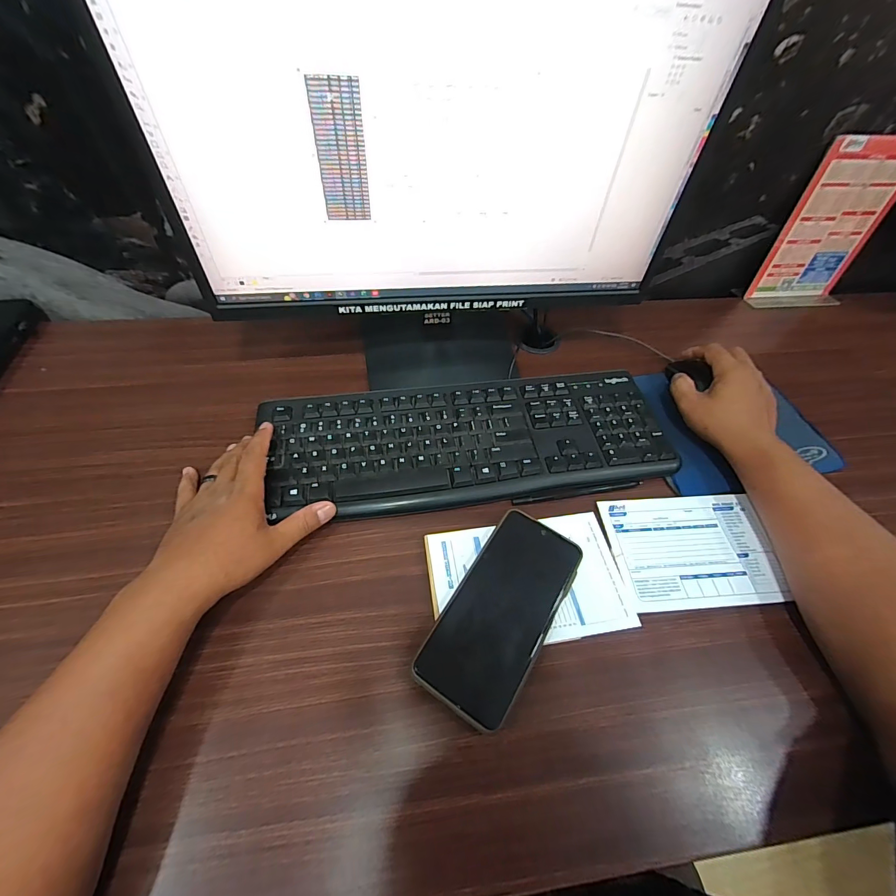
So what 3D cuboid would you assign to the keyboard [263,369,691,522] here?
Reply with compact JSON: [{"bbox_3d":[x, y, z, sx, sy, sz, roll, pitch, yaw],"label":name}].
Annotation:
[{"bbox_3d":[0.027,-0.011,0.435,0.409,0.017,0.149,-5,54,-7],"label":"keyboard"}]

